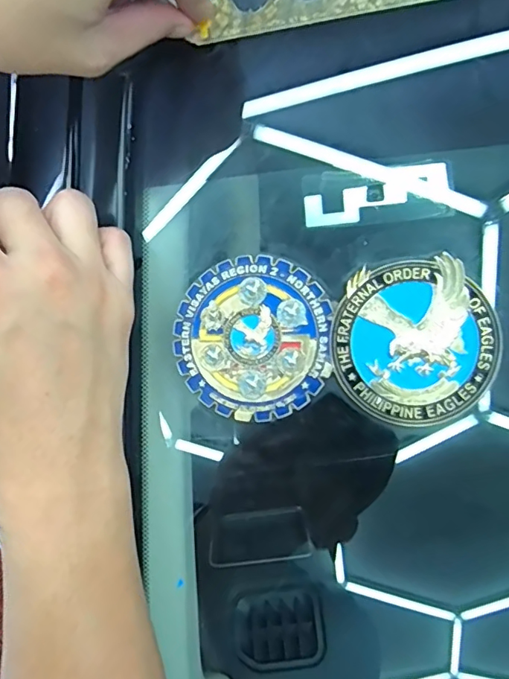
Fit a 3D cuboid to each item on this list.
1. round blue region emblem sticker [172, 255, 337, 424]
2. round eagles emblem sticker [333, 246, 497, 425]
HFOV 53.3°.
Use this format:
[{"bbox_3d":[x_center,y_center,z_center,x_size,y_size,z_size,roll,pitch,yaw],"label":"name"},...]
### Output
[{"bbox_3d":[-0.001,0.000,0.231,0.071,0.004,0.072,0,89,8],"label":"round blue region emblem sticker"},{"bbox_3d":[0.069,0.002,0.221,0.067,0.004,0.069,0,89,9],"label":"round eagles emblem sticker"}]

